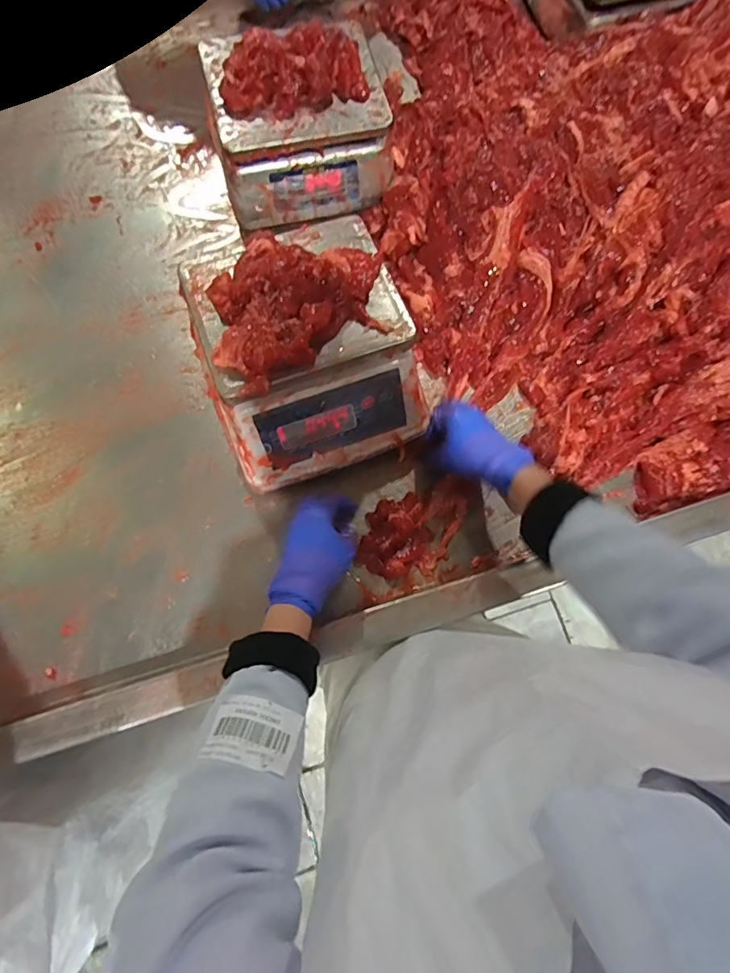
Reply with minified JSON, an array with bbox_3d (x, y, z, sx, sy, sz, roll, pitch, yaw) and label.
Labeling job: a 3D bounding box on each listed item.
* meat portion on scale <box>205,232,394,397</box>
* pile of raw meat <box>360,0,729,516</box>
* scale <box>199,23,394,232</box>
[{"bbox_3d":[-0.070,-0.189,0.478,0.171,0.038,0.151,-19,78,-6],"label":"meat portion on scale"},{"bbox_3d":[0.400,-0.431,0.664,0.753,0.109,0.859,-18,77,-5],"label":"pile of raw meat"},{"bbox_3d":[-0.089,-0.498,0.669,0.227,0.104,0.209,-11,77,-4],"label":"scale"}]

